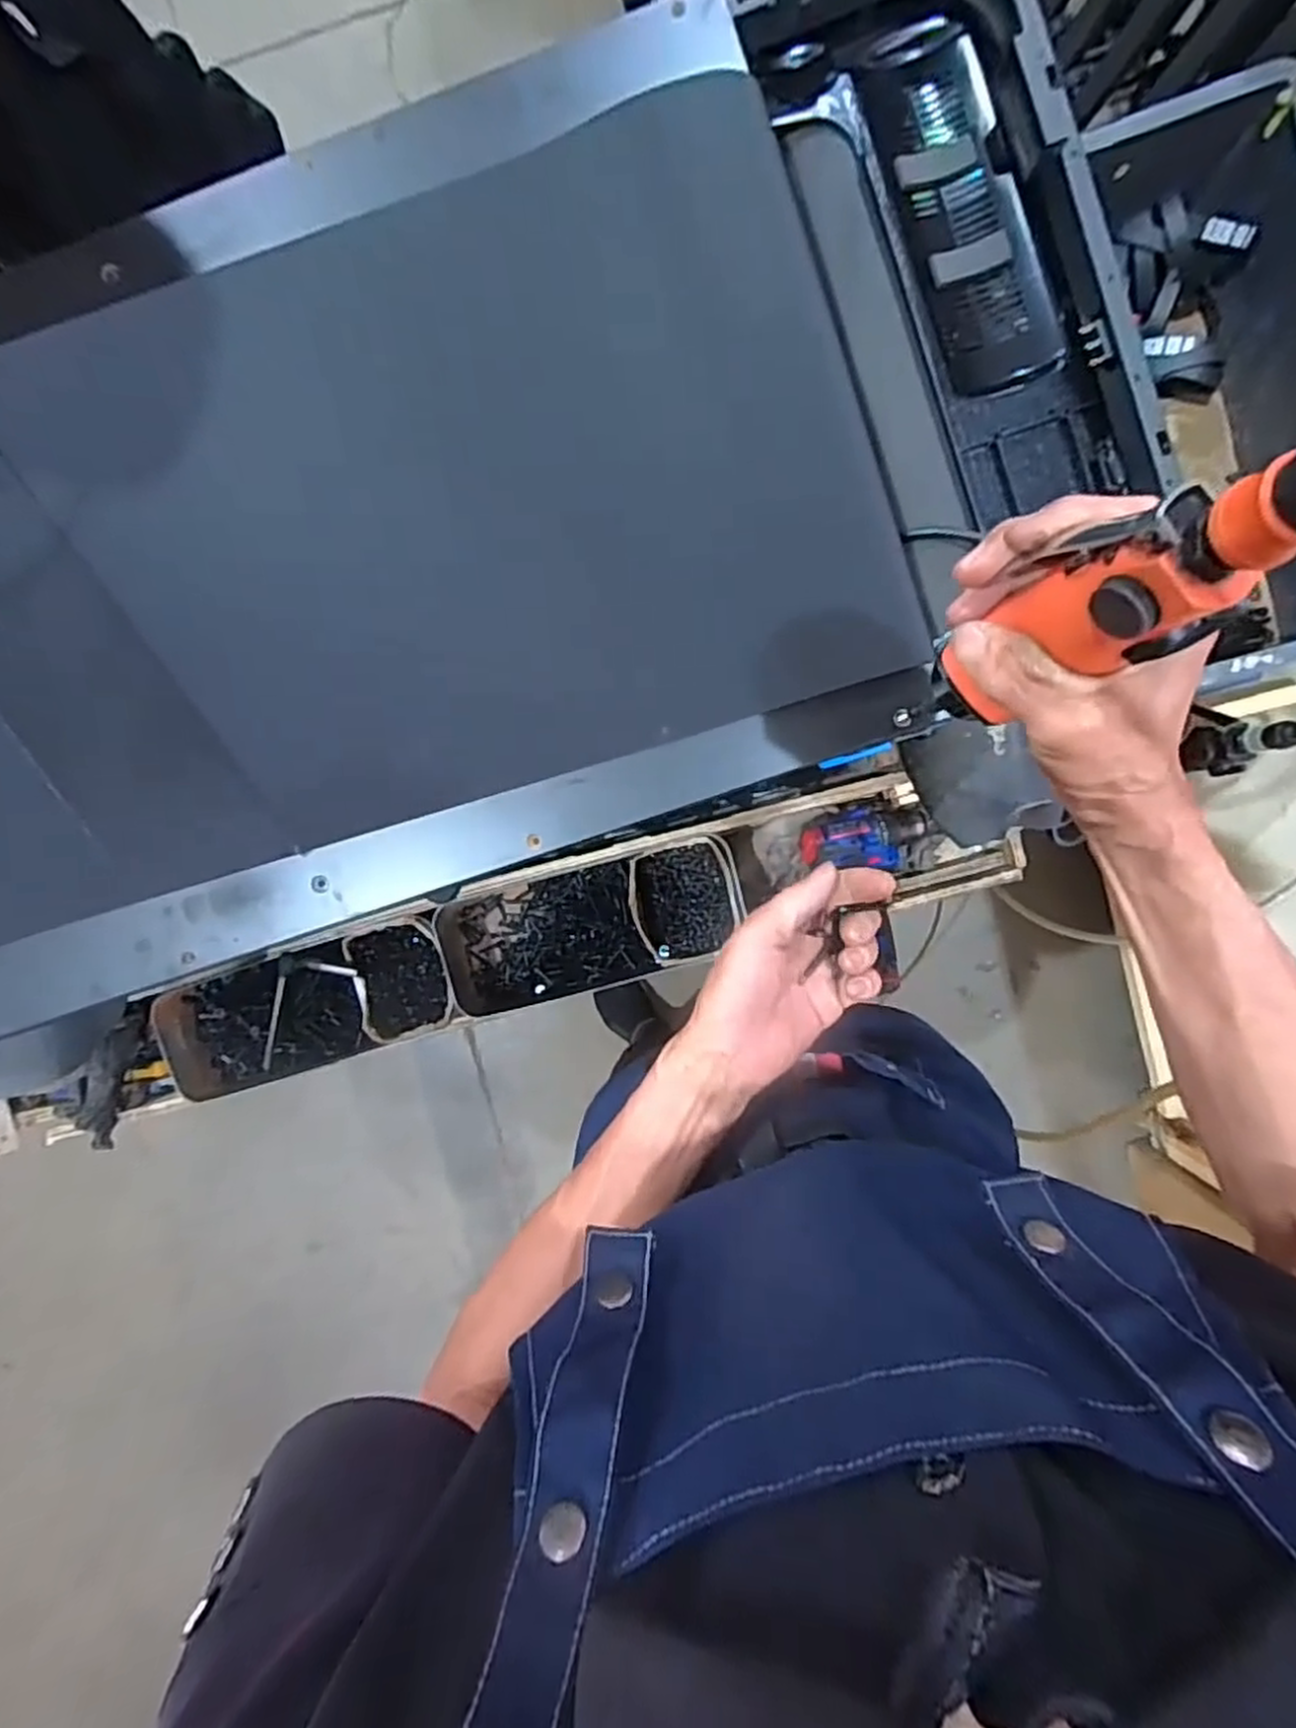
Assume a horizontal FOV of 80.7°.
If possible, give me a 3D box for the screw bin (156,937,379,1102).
[{"bbox_3d":[-0.407,0.169,0.814,0.218,0.061,0.123,-18,91,3],"label":"screw bin"}]

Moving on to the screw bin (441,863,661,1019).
[{"bbox_3d":[-0.109,0.081,0.829,0.213,0.065,0.132,-16,91,3],"label":"screw bin"}]

